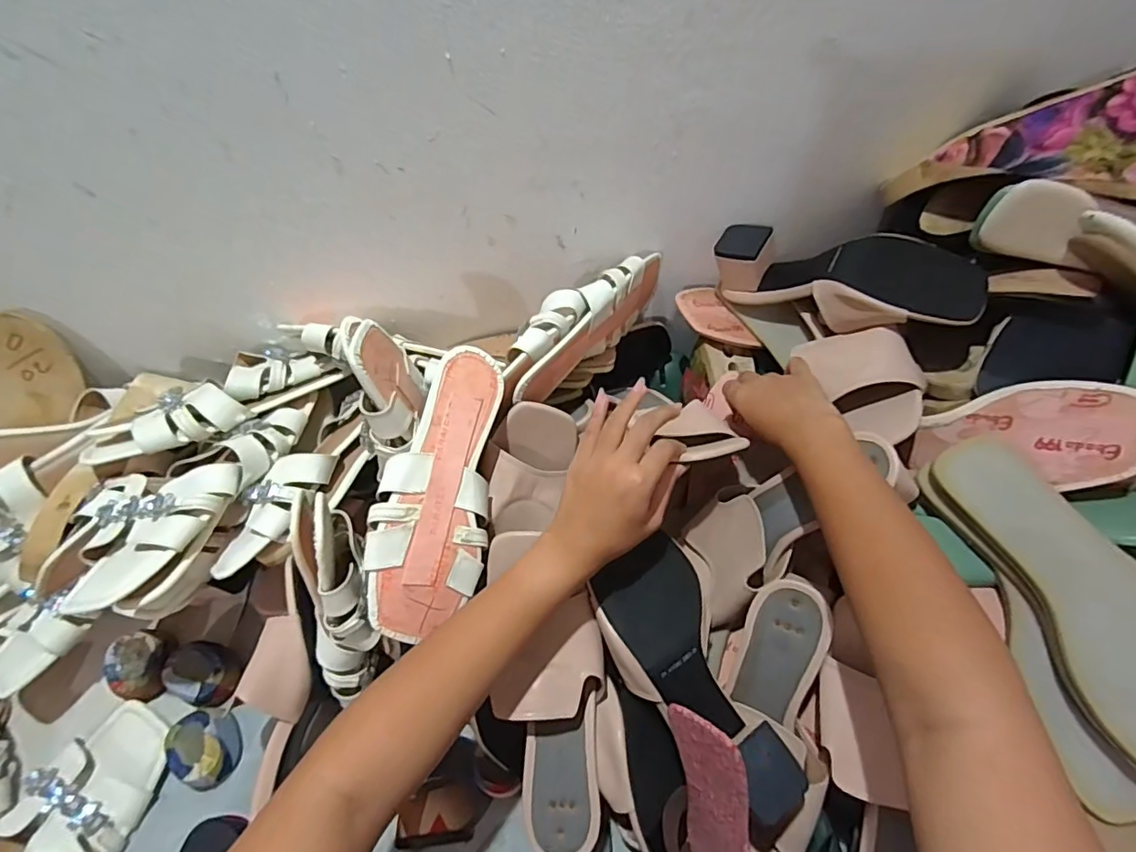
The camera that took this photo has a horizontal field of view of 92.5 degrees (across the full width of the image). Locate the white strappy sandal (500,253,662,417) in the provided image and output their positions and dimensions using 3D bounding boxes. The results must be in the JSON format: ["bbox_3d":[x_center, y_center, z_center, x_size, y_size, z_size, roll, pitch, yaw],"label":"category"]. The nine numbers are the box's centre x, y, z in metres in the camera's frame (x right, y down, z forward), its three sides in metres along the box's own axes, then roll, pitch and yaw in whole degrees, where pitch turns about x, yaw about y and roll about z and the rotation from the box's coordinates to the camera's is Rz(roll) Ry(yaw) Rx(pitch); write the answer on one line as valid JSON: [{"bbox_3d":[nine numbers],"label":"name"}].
[{"bbox_3d":[0.015,-0.101,0.534,0.049,0.077,0.250,33,62,21],"label":"white strappy sandal"}]

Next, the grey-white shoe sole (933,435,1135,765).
[{"bbox_3d":[0.345,0.108,0.355,0.082,0.028,0.237,-13,57,-8],"label":"grey-white shoe sole"}]

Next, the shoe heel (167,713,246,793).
[{"bbox_3d":[-0.337,0.298,0.498,0.054,0.040,0.061,-4,56,-2],"label":"shoe heel"}]

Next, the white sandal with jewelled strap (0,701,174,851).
[{"bbox_3d":[-0.432,0.359,0.442,0.088,0.045,0.236,16,58,11],"label":"white sandal with jewelled strap"}]

